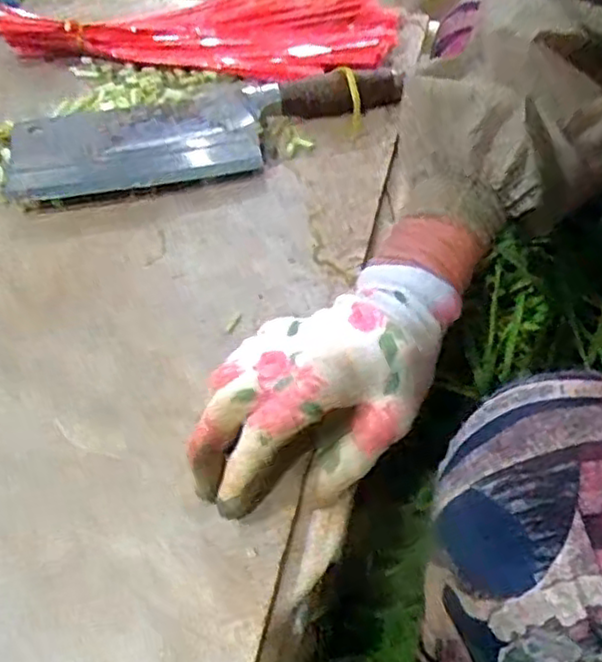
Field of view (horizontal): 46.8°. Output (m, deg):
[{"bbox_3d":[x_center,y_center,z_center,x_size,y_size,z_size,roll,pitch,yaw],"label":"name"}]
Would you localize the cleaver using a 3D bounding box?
[{"bbox_3d":[-0.065,-0.153,0.513,0.291,0.022,0.093,-13,51,-6],"label":"cleaver"}]

